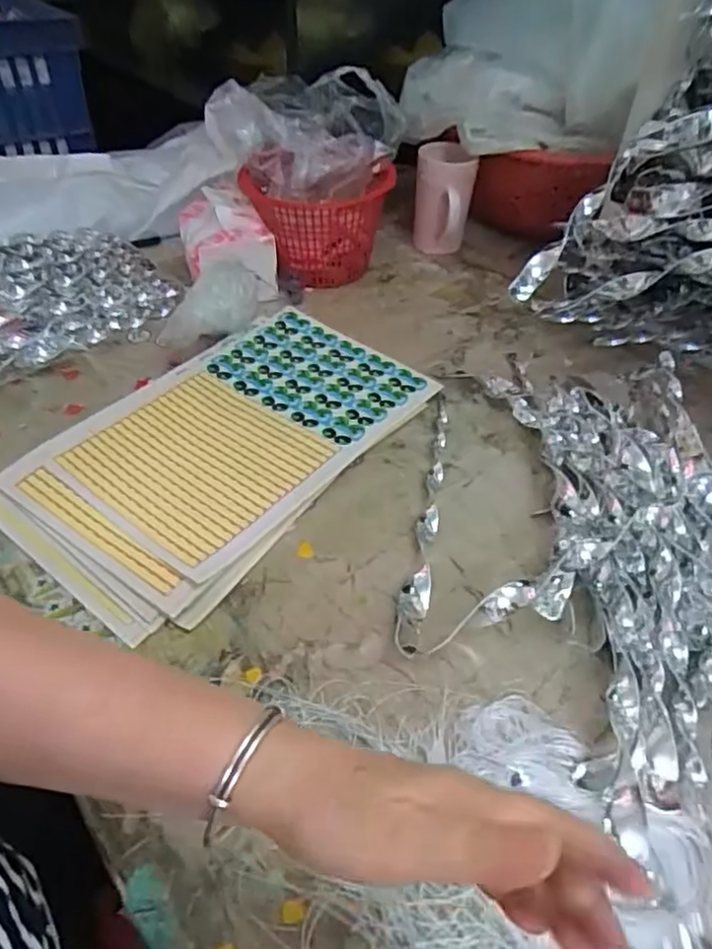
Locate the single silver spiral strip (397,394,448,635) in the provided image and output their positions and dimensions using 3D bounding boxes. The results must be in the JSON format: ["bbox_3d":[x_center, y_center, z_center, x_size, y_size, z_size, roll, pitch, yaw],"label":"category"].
[{"bbox_3d":[0.067,0.016,0.558,0.022,0.015,0.265,9,45,8],"label":"single silver spiral strip"}]

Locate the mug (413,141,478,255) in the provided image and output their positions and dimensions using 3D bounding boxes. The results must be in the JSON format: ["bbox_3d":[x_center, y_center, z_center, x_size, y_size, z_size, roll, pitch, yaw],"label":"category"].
[{"bbox_3d":[0.114,-0.359,0.855,0.076,0.113,0.098,5,45,5],"label":"mug"}]

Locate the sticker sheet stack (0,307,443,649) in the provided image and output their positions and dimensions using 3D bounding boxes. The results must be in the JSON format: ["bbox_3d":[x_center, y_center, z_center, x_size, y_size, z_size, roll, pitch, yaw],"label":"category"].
[{"bbox_3d":[-0.123,-0.035,0.608,0.235,0.017,0.374,28,51,25],"label":"sticker sheet stack"}]

